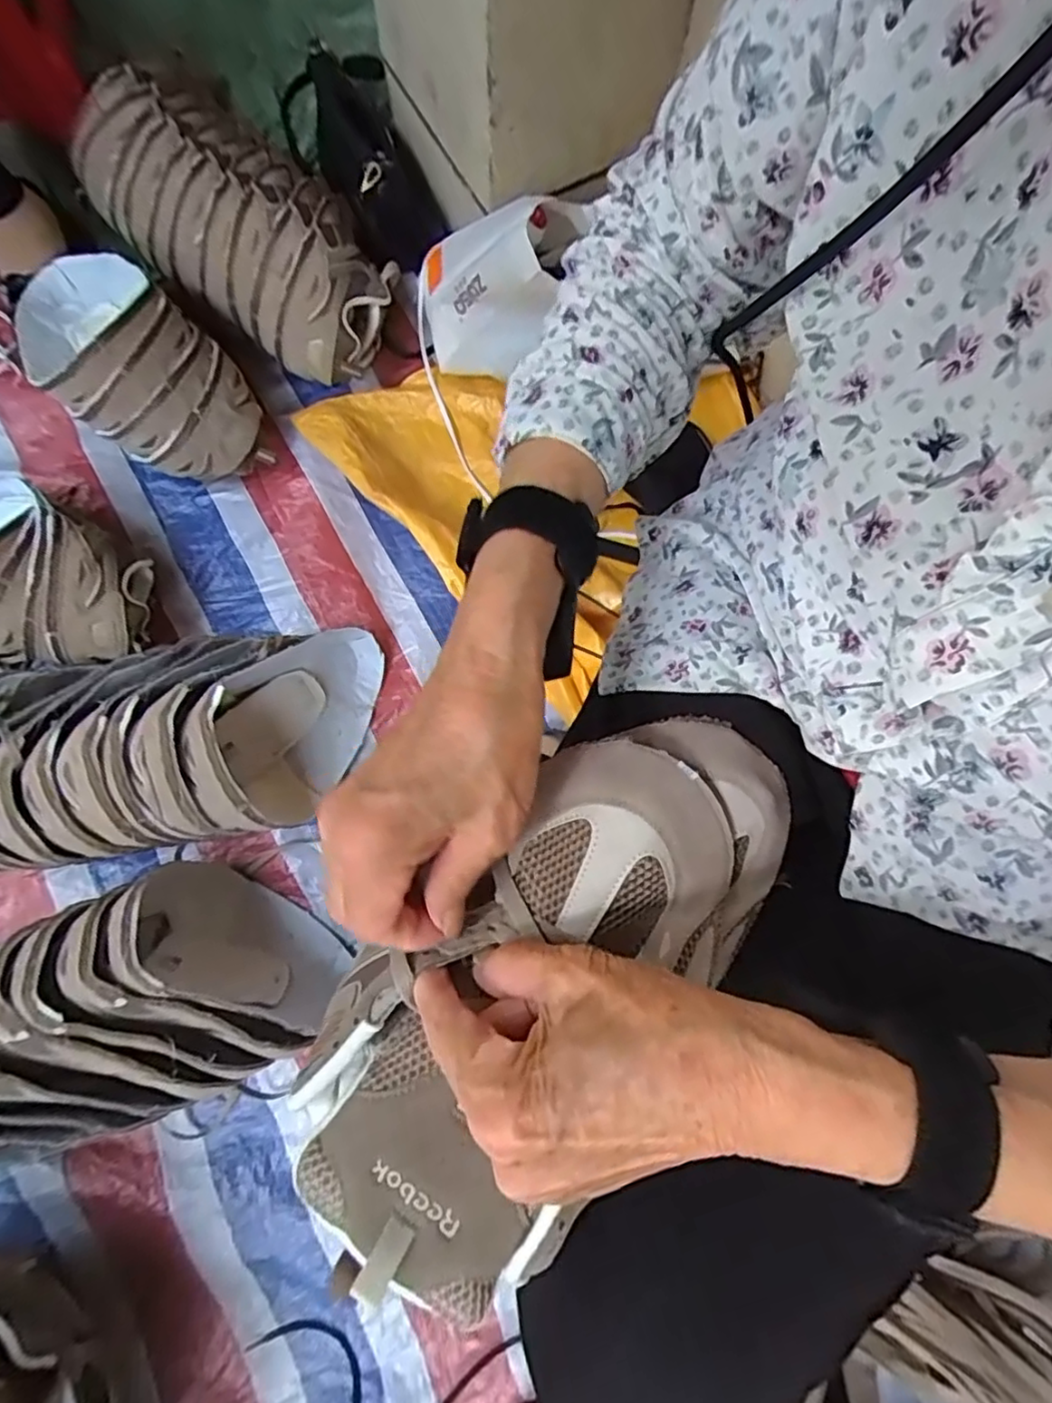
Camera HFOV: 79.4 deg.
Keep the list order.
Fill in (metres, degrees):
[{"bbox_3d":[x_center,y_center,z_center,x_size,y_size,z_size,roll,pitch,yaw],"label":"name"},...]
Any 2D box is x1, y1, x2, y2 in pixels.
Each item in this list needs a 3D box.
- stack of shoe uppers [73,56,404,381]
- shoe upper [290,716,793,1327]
[{"bbox_3d":[-0.330,-0.590,0.779,0.404,0.137,0.240,43,81,9],"label":"stack of shoe uppers"},{"bbox_3d":[0.019,0.112,0.278,0.128,0.067,0.256,43,79,9],"label":"shoe upper"}]

